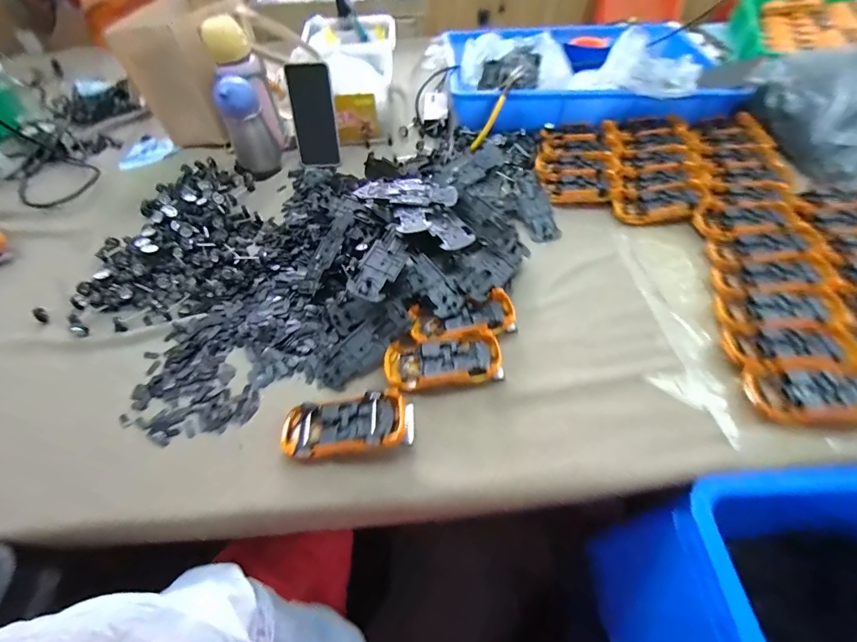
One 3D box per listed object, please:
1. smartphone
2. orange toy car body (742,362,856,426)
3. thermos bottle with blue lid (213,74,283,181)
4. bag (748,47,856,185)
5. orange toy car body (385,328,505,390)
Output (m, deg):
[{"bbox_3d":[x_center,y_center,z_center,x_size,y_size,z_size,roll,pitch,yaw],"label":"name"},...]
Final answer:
[{"bbox_3d":[-0.201,-0.358,0.671,0.071,0.159,0.010,-8,34,-10],"label":"smartphone"},{"bbox_3d":[0.405,0.079,0.398,0.129,0.023,0.064,4,56,9],"label":"orange toy car body"},{"bbox_3d":[-0.309,-0.329,0.652,0.073,0.151,0.059,-24,59,-15],"label":"thermos bottle with blue lid"},{"bbox_3d":[0.726,-0.357,0.629,0.225,0.099,0.284,-10,55,-1],"label":"bag"},{"bbox_3d":[0.018,0.048,0.442,0.129,0.030,0.061,-9,55,0],"label":"orange toy car body"}]

